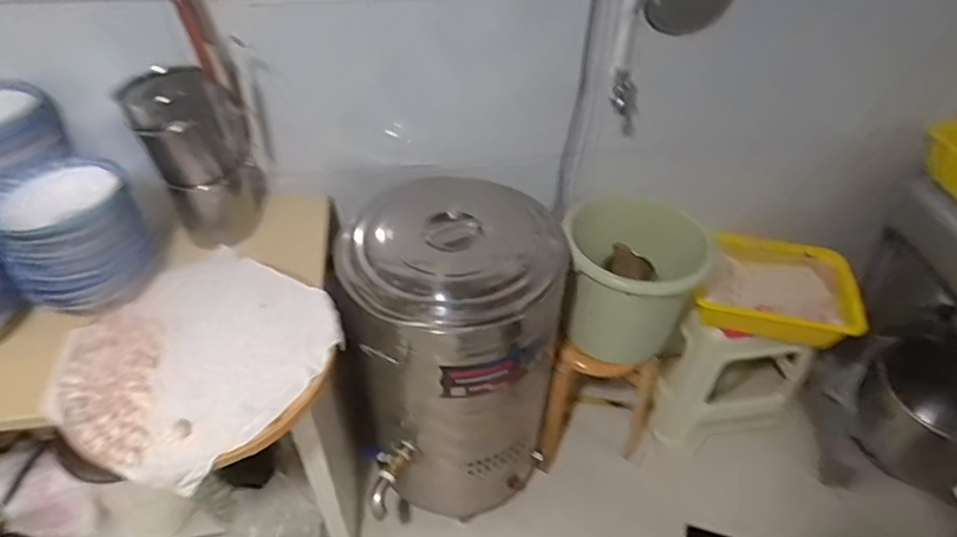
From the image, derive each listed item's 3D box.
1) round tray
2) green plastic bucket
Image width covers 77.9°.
[{"bbox_3d":[-0.442,0.135,0.933,0.402,0.036,0.400,1,43,-1],"label":"round tray"},{"bbox_3d":[0.338,0.009,1.331,0.280,0.329,0.272,1,43,-1],"label":"green plastic bucket"}]

